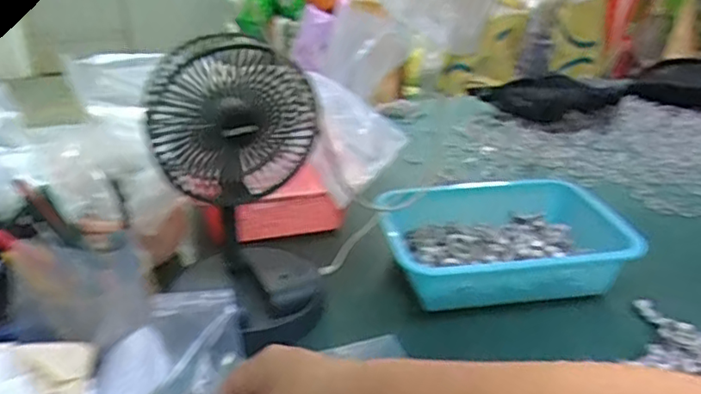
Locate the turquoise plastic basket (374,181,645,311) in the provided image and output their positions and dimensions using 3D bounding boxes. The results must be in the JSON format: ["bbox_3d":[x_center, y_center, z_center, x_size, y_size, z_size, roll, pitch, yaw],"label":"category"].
[{"bbox_3d":[0.177,0.049,0.713,0.273,0.067,0.189,-3,26,-4],"label":"turquoise plastic basket"}]

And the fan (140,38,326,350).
[{"bbox_3d":[-0.113,0.006,0.617,0.156,0.302,0.139,-10,27,-18],"label":"fan"}]

